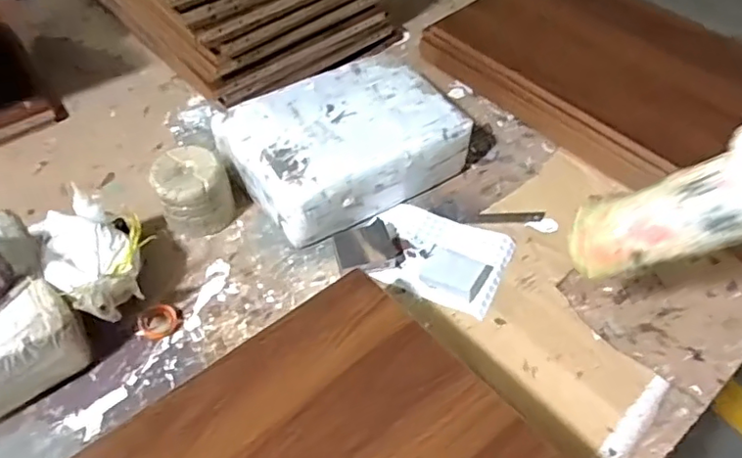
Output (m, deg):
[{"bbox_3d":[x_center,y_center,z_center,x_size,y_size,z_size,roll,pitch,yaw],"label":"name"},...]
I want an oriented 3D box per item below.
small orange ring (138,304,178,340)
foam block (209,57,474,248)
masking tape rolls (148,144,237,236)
[{"bbox_3d":[-0.241,0.104,0.662,0.042,0.008,0.042,0,51,0],"label":"small orange ring"},{"bbox_3d":[-0.034,-0.114,0.787,0.283,0.100,0.208,-30,57,-22],"label":"foam block"},{"bbox_3d":[-0.222,-0.044,0.736,0.090,0.086,0.084,-25,56,-19],"label":"masking tape rolls"}]

